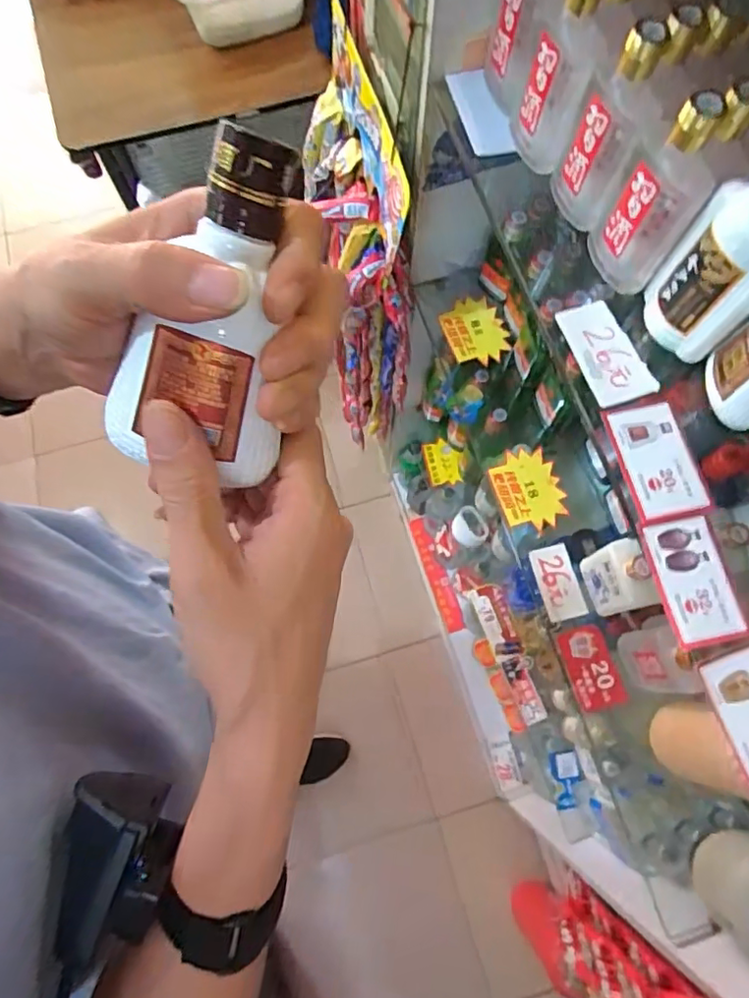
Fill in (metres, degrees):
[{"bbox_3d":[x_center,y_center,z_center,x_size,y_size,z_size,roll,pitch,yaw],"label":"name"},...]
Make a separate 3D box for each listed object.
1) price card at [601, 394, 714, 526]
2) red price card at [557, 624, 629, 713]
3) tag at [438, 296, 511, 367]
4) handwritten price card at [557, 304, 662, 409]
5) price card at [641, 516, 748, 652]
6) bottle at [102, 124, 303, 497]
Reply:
[{"bbox_3d":[0.208,-0.030,0.426,0.056,0.008,0.093,-12,75,-9],"label":"price card"},{"bbox_3d":[0.249,0.194,0.662,0.051,0.010,0.090,-16,72,2],"label":"red price card"},{"bbox_3d":[0.139,-0.227,0.790,0.075,0.011,0.090,-20,81,-3],"label":"tag"},{"bbox_3d":[0.181,-0.116,0.452,0.047,0.009,0.086,-21,74,-3],"label":"handwritten price card"},{"bbox_3d":[0.222,0.057,0.399,0.052,0.007,0.087,-8,72,-2],"label":"price card"},{"bbox_3d":[-0.060,-0.067,0.216,0.056,0.035,0.124,25,113,8],"label":"bottle"}]

